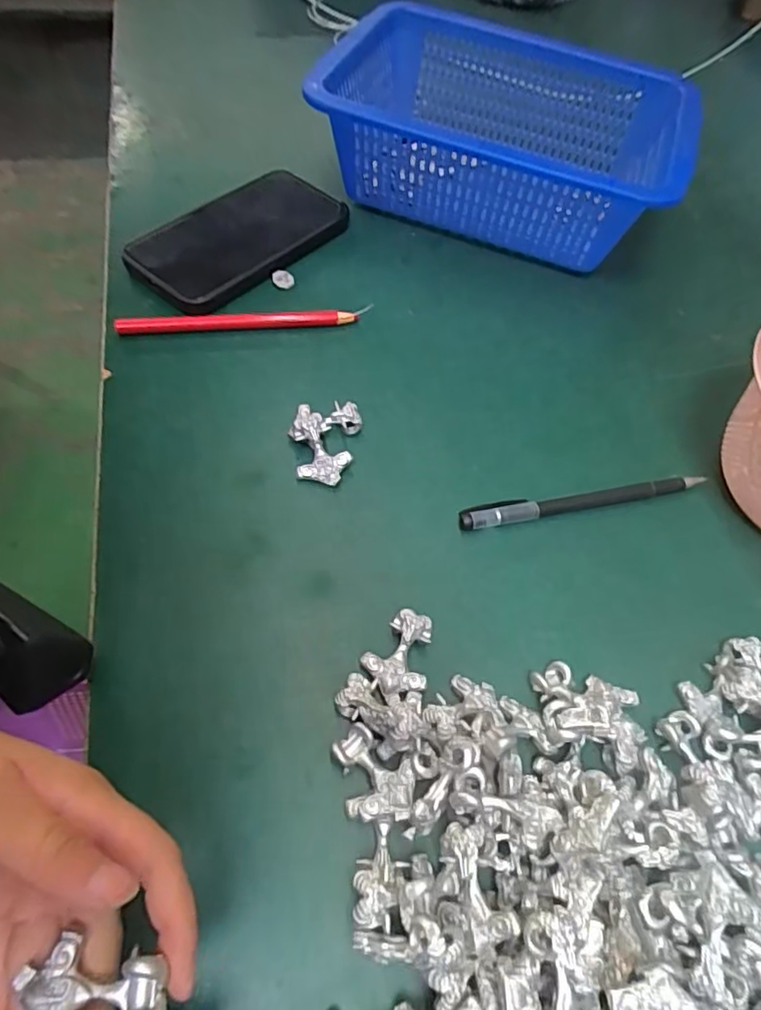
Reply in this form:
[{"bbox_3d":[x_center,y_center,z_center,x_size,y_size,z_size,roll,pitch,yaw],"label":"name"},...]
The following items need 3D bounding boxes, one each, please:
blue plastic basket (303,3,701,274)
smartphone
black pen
[{"bbox_3d":[0.097,-0.276,0.444,0.260,0.097,0.187,15,59,5],"label":"blue plastic basket"},{"bbox_3d":[-0.097,-0.193,0.413,0.078,0.014,0.158,42,67,12],"label":"smartphone"},{"bbox_3d":[0.117,-0.003,0.329,0.150,0.008,0.012,-9,60,-9],"label":"black pen"}]

